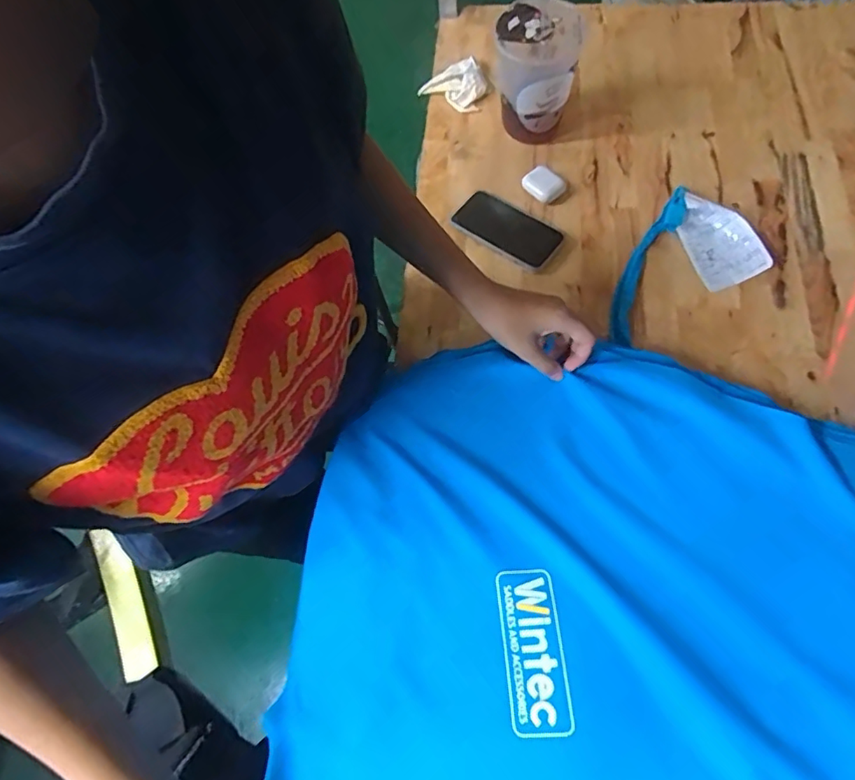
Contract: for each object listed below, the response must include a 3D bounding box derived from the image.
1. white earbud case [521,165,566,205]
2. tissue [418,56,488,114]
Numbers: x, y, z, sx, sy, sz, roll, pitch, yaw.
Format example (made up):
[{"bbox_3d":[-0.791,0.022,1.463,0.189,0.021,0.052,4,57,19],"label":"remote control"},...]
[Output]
[{"bbox_3d":[0.154,-0.278,0.736,0.038,0.017,0.055,-37,68,-10],"label":"white earbud case"},{"bbox_3d":[0.043,-0.452,0.815,0.085,0.033,0.073,-24,66,-5],"label":"tissue"}]

